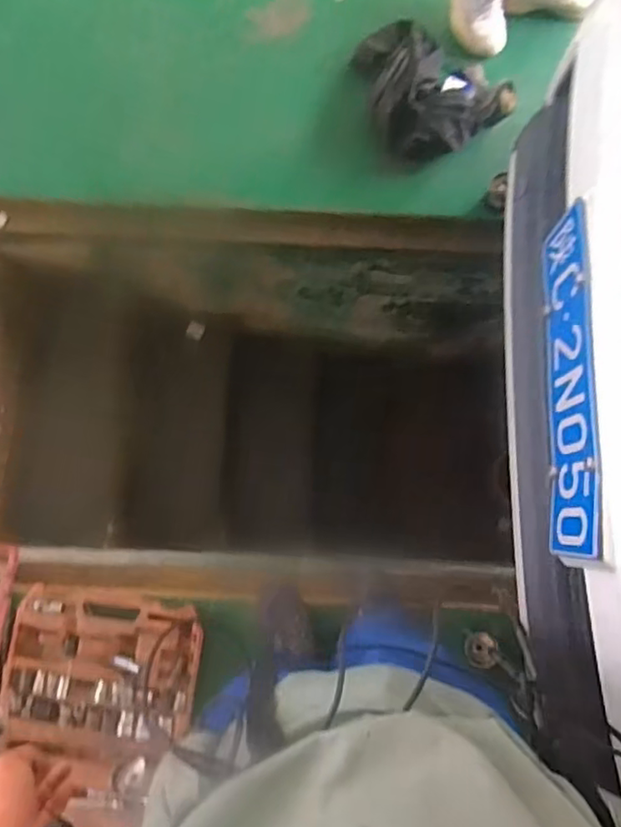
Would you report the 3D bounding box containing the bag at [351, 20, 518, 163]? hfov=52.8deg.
[{"bbox_3d":[0.300,-0.795,1.498,0.341,0.094,0.349,-16,83,-4],"label":"bag"}]

